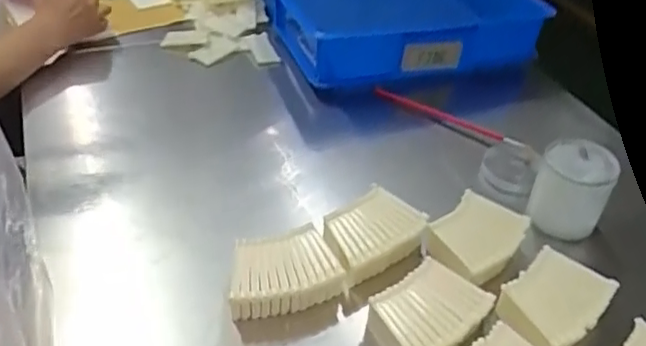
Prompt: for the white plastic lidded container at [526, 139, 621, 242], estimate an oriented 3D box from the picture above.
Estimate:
[{"bbox_3d":[0.285,0.022,0.722,0.080,0.089,0.085,22,42,21],"label":"white plastic lidded container"}]

